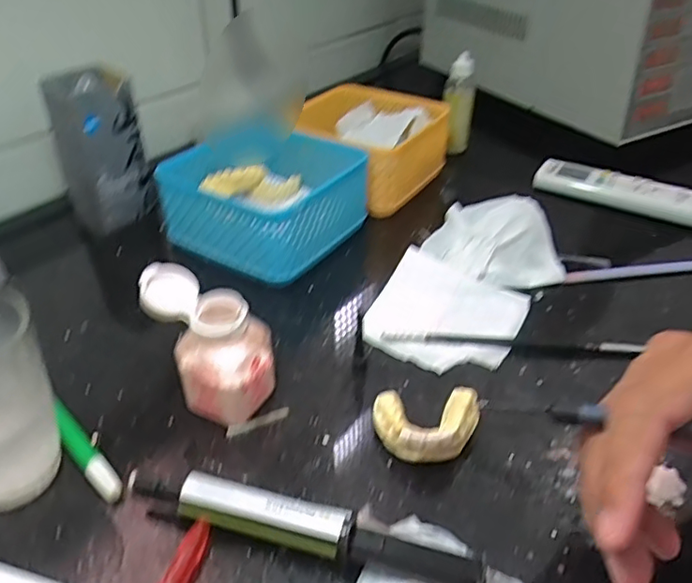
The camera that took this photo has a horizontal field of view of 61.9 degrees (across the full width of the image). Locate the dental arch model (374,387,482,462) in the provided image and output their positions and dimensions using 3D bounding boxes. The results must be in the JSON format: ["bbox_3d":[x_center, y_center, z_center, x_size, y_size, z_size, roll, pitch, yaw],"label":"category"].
[{"bbox_3d":[0.045,0.071,0.313,0.056,0.027,0.043,0,38,-3],"label":"dental arch model"}]

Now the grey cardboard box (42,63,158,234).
[{"bbox_3d":[-0.208,-0.121,0.491,0.060,0.119,0.056,22,42,27],"label":"grey cardboard box"}]

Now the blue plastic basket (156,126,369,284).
[{"bbox_3d":[-0.065,-0.081,0.483,0.129,0.059,0.134,22,42,24],"label":"blue plastic basket"}]

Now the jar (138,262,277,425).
[{"bbox_3d":[-0.075,0.029,0.326,0.067,0.076,0.047,29,46,31],"label":"jar"}]

